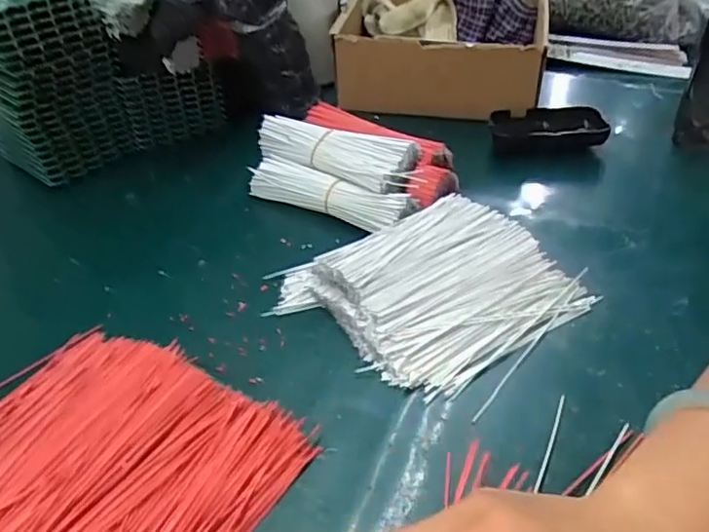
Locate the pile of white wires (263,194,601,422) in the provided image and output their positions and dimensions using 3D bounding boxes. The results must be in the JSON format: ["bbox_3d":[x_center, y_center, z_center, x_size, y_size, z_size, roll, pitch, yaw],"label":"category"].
[{"bbox_3d":[0.058,0.009,0.419,0.161,0.029,0.165,-32,47,-32],"label":"pile of white wires"}]

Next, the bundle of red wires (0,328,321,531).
[{"bbox_3d":[-0.139,0.105,0.311,0.180,0.030,0.154,18,42,24],"label":"bundle of red wires"}]

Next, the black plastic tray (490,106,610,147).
[{"bbox_3d":[0.186,-0.133,0.576,0.107,0.019,0.060,1,37,0],"label":"black plastic tray"}]

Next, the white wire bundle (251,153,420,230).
[{"bbox_3d":[-0.023,-0.058,0.508,0.151,0.037,0.031,21,44,27],"label":"white wire bundle"}]

